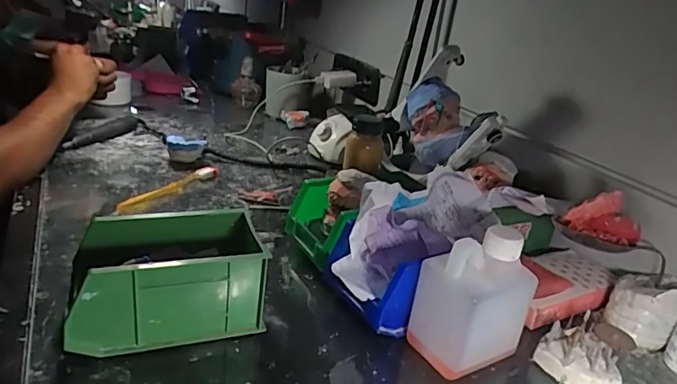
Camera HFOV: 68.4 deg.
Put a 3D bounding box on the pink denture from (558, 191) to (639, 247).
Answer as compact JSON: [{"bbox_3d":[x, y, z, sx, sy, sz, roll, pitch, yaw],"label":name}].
[{"bbox_3d":[0.274,0.026,0.514,0.074,0.051,0.028,15,25,18],"label":"pink denture"}]

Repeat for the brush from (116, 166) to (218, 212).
[{"bbox_3d":[-0.247,-0.009,0.748,0.023,0.016,0.196,17,26,21],"label":"brush"}]

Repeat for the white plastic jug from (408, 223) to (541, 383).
[{"bbox_3d":[0.123,0.099,0.462,0.088,0.125,0.069,-7,27,-29],"label":"white plastic jug"}]

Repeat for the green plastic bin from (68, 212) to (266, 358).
[{"bbox_3d":[-0.161,0.082,0.470,0.163,0.086,0.099,-4,26,-23],"label":"green plastic bin"}]

